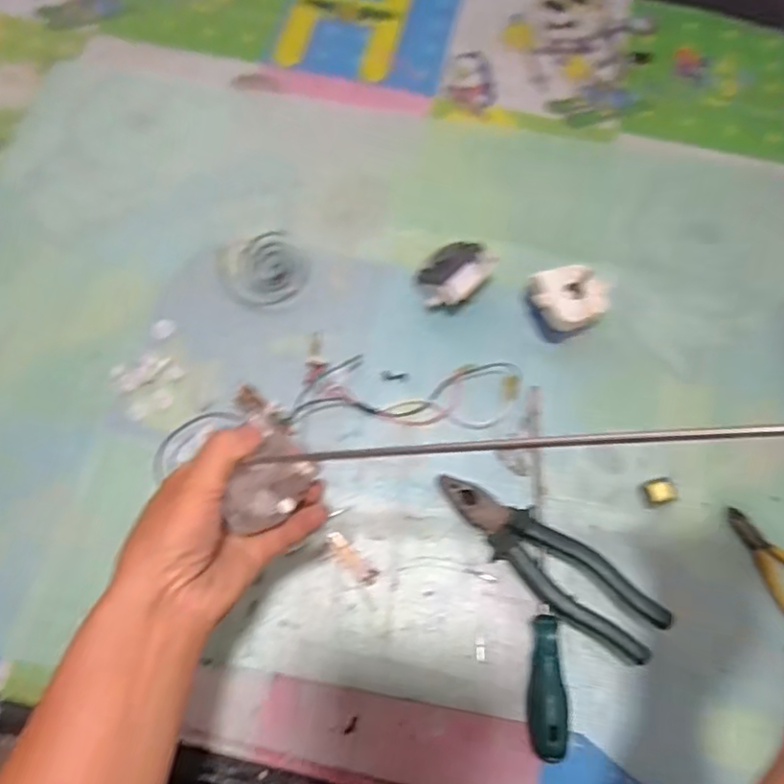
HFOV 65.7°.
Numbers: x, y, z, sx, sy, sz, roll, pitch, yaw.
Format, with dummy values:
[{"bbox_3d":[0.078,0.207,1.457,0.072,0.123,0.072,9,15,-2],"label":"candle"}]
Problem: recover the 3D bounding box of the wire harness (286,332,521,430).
[{"bbox_3d":[0.014,-0.001,0.537,0.195,0.014,0.077,8,69,1],"label":"wire harness"}]

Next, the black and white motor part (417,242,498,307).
[{"bbox_3d":[0.057,-0.106,0.564,0.054,0.045,0.061,43,73,14],"label":"black and white motor part"}]

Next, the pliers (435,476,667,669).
[{"bbox_3d":[0.119,0.128,0.474,0.189,0.017,0.052,40,79,23],"label":"pliers"}]

